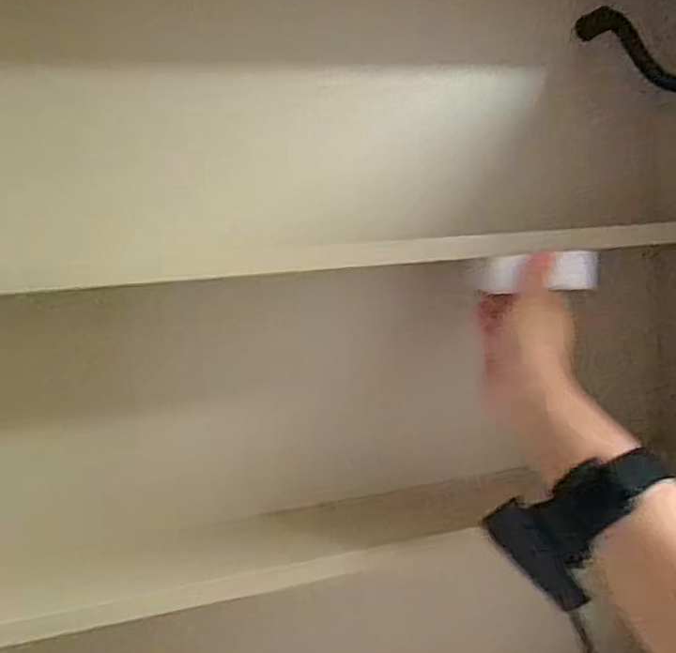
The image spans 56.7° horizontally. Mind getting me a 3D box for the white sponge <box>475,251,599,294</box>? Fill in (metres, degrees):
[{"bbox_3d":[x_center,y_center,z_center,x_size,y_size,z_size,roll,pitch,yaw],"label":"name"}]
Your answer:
[{"bbox_3d":[0.146,-0.040,0.458,0.086,0.027,0.024,-2,7,0],"label":"white sponge"}]

